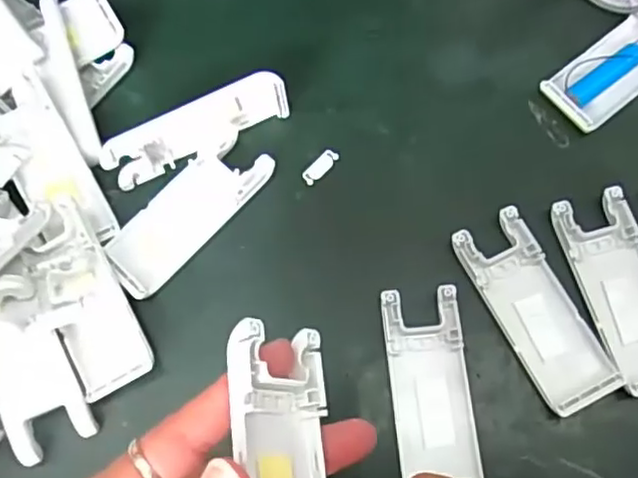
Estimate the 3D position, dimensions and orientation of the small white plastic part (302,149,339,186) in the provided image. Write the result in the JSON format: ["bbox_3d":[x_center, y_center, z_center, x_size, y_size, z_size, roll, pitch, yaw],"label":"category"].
[{"bbox_3d":[0.001,-0.041,0.373,0.009,0.004,0.025,40,78,13],"label":"small white plastic part"}]

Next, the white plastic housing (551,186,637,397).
[{"bbox_3d":[0.158,0.026,0.341,0.041,0.009,0.102,-15,73,-3],"label":"white plastic housing"}]

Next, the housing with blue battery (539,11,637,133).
[{"bbox_3d":[0.177,-0.101,0.375,0.101,0.015,0.042,-35,75,-9],"label":"housing with blue battery"}]

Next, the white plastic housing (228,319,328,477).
[{"bbox_3d":[-0.011,0.081,0.223,0.012,0.039,0.101,-23,61,34],"label":"white plastic housing"}]

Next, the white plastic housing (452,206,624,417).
[{"bbox_3d":[0.112,0.035,0.340,0.040,0.008,0.102,-26,74,-6],"label":"white plastic housing"}]

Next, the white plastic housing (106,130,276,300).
[{"bbox_3d":[-0.073,-0.016,0.365,0.038,0.006,0.101,41,78,13],"label":"white plastic housing"}]

